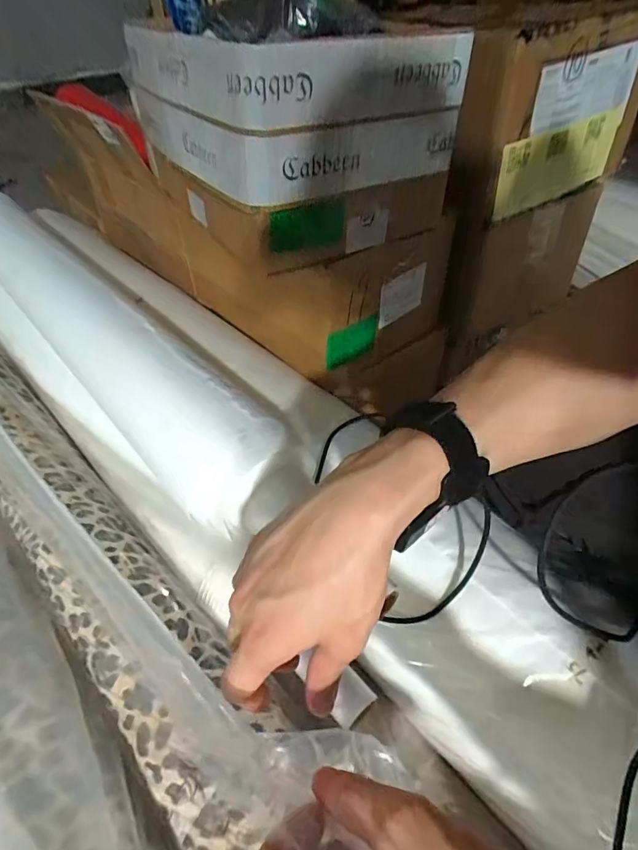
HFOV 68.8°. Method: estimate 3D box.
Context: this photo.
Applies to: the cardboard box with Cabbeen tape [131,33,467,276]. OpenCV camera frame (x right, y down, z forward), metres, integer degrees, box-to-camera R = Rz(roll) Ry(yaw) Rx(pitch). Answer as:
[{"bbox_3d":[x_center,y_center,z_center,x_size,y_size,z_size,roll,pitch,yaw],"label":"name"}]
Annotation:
[{"bbox_3d":[-0.041,-0.353,0.551,0.259,0.182,0.356,-24,50,-21],"label":"cardboard box with Cabbeen tape"}]

